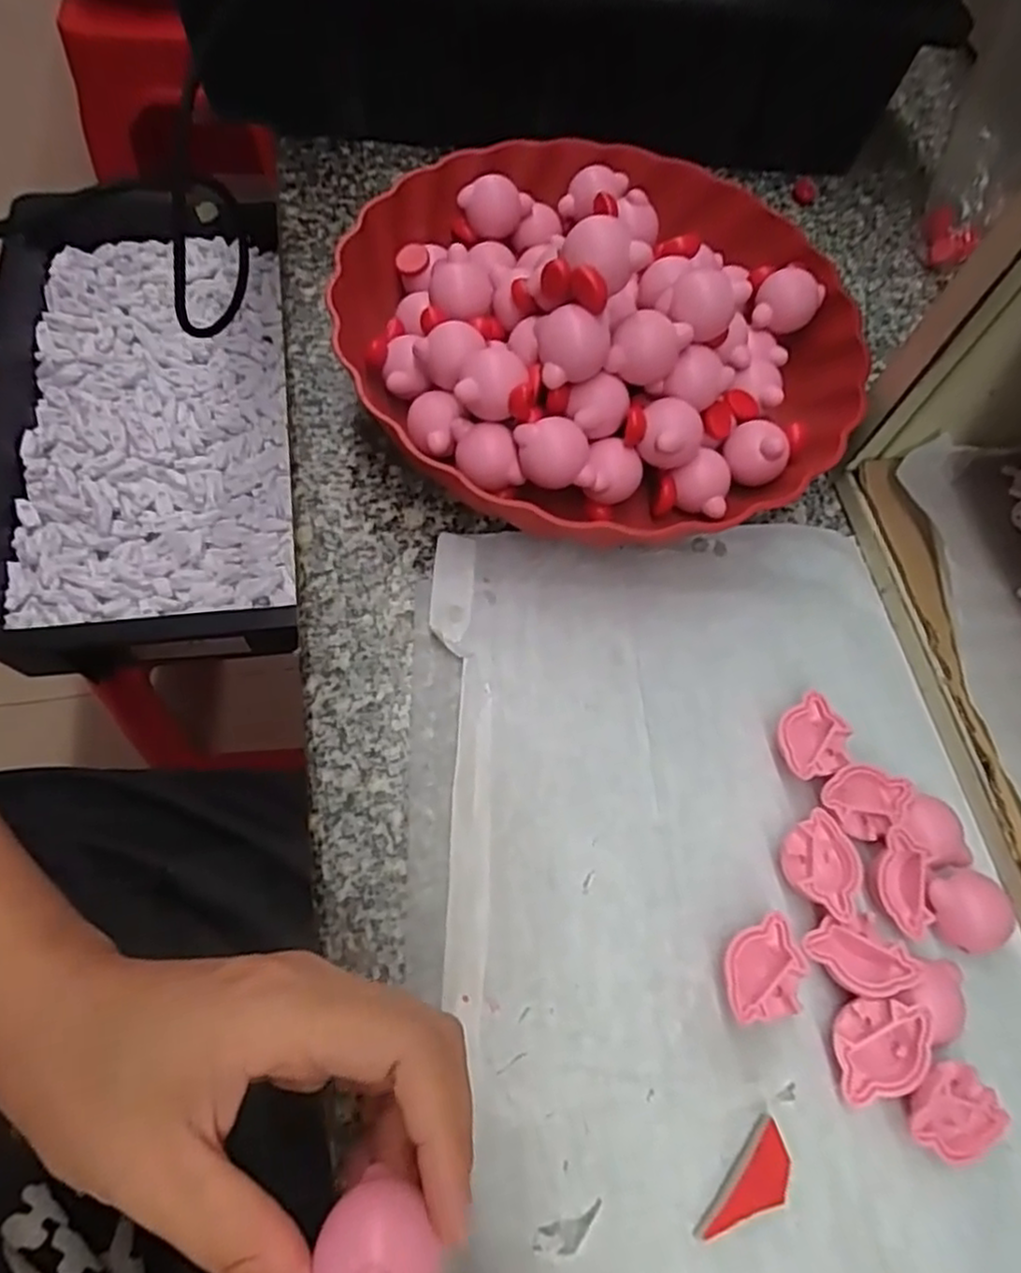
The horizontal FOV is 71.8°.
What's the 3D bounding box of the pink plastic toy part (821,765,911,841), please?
[{"bbox_3d":[0.135,0.061,0.269,0.031,0.008,0.027,-38,72,-17],"label":"pink plastic toy part"}]

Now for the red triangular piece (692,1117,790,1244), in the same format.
[{"bbox_3d":[0.074,0.172,0.218,0.015,0.006,0.039,40,70,15],"label":"red triangular piece"}]

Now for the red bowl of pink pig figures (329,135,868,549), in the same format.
[{"bbox_3d":[0.044,-0.157,0.323,0.232,0.085,0.214,1,66,-2],"label":"red bowl of pink pig figures"}]

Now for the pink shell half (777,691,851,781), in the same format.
[{"bbox_3d":[0.119,0.042,0.279,0.030,0.010,0.028,1,66,-2],"label":"pink shell half"}]

